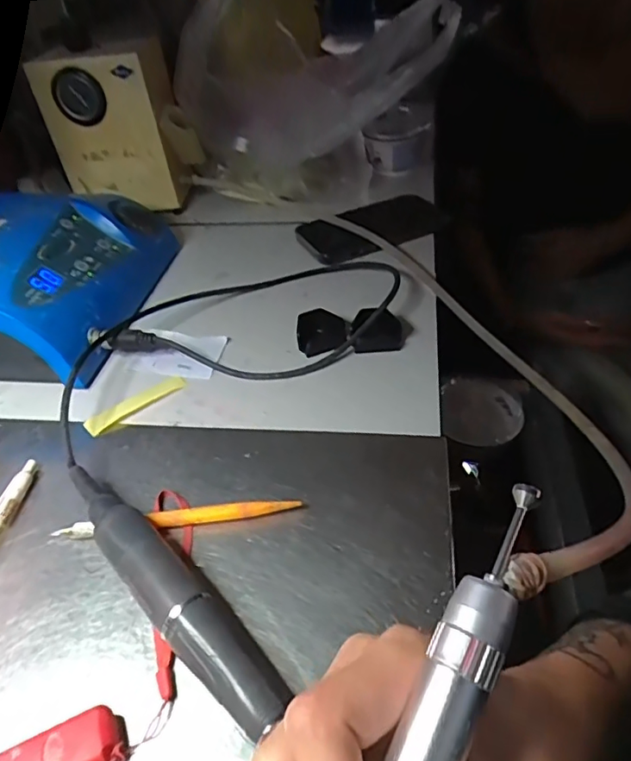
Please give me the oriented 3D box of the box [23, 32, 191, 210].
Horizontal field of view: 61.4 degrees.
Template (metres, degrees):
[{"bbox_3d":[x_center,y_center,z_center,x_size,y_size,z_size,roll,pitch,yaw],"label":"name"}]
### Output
[{"bbox_3d":[-0.218,-0.285,0.607,0.141,0.170,0.074,-3,41,4],"label":"box"}]

